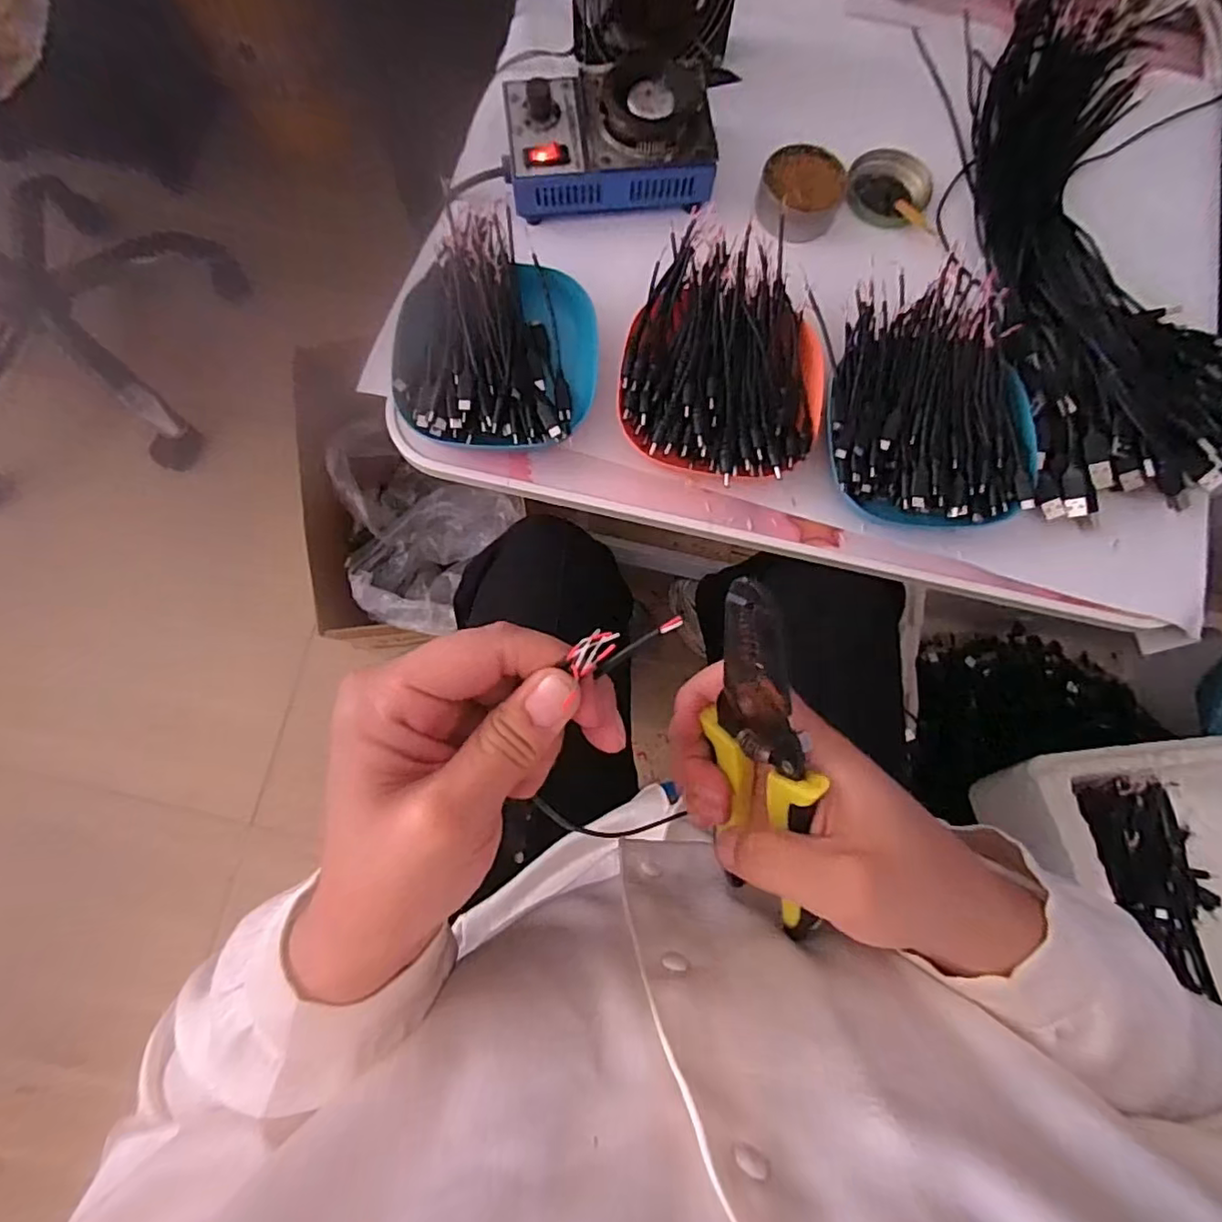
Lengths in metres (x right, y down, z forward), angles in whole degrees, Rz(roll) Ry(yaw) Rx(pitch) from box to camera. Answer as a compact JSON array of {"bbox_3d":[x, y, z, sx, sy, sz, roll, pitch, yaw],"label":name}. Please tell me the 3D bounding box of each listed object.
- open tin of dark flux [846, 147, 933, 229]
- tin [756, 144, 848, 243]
[{"bbox_3d":[0.226,-0.345,0.500,0.070,0.011,0.065,0,79,-1],"label":"open tin of dark flux"},{"bbox_3d":[0.147,-0.323,0.480,0.064,0.028,0.062,0,79,-1],"label":"tin"}]

